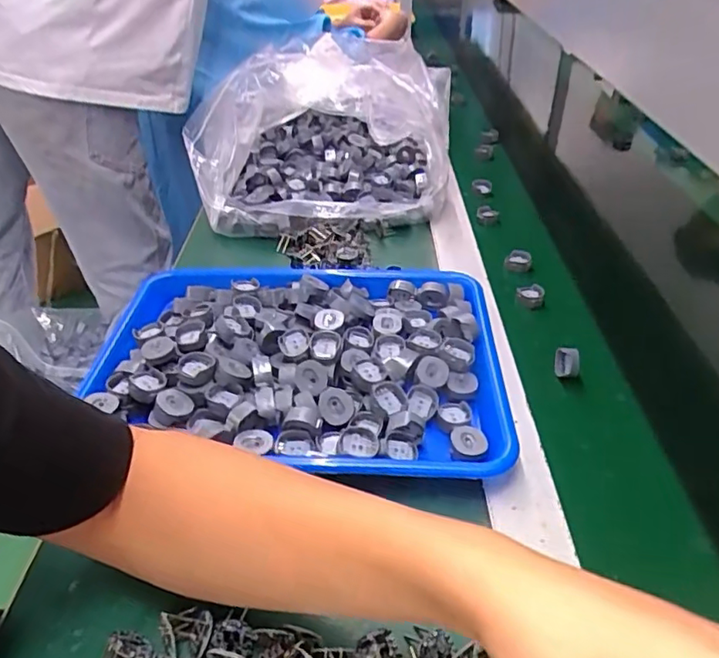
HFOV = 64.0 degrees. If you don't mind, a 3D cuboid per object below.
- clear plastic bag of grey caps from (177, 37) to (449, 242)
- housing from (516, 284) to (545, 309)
[{"bbox_3d":[-0.046,-0.267,0.745,0.308,0.118,0.319,0,38,3],"label":"clear plastic bag of grey caps"},{"bbox_3d":[0.177,-0.036,0.597,0.027,0.013,0.024,12,40,17],"label":"housing"}]

